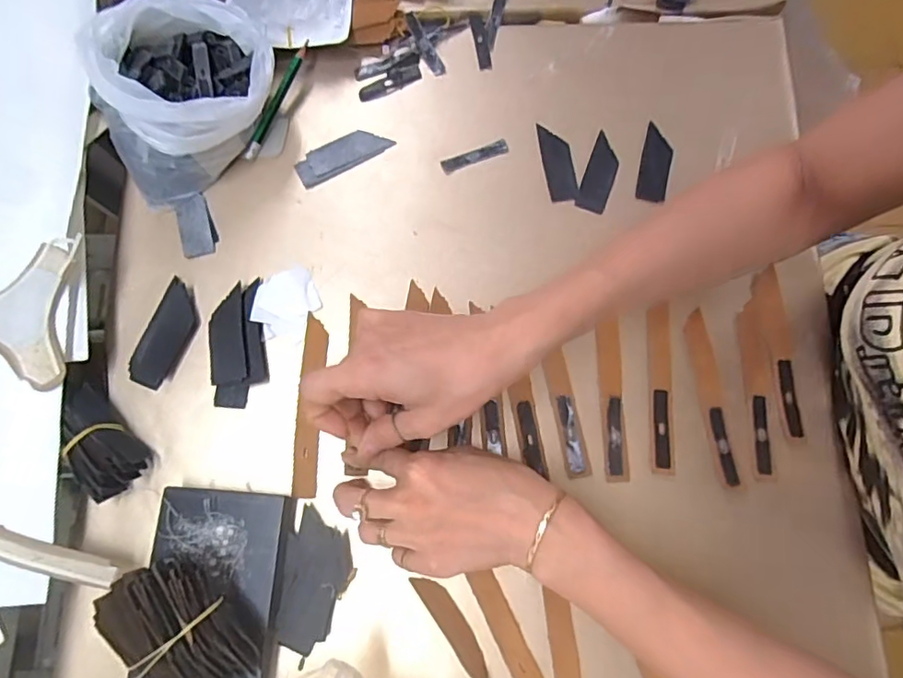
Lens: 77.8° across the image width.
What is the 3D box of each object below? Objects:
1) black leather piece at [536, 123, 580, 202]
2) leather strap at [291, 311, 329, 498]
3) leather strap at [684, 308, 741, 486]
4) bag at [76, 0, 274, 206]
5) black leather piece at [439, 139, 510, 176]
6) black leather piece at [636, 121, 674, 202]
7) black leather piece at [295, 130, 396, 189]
[{"bbox_3d":[0.083,-0.138,0.437,0.024,0.004,0.064,-11,82,-2],"label":"black leather piece"},{"bbox_3d":[-0.099,0.045,0.391,0.017,0.005,0.126,2,76,0],"label":"leather strap"},{"bbox_3d":[0.182,0.041,0.393,0.016,0.005,0.121,-6,77,-2],"label":"leather strap"},{"bbox_3d":[-0.195,-0.184,0.406,0.131,0.082,0.108,-31,78,-7],"label":"bag"},{"bbox_3d":[0.018,-0.144,0.436,0.054,0.004,0.012,-20,77,-5],"label":"black leather piece"},{"bbox_3d":[0.160,-0.137,0.438,0.023,0.004,0.061,12,84,6],"label":"black leather piece"},{"bbox_3d":[-0.085,-0.145,0.435,0.074,0.004,0.029,-27,78,-6],"label":"black leather piece"}]

